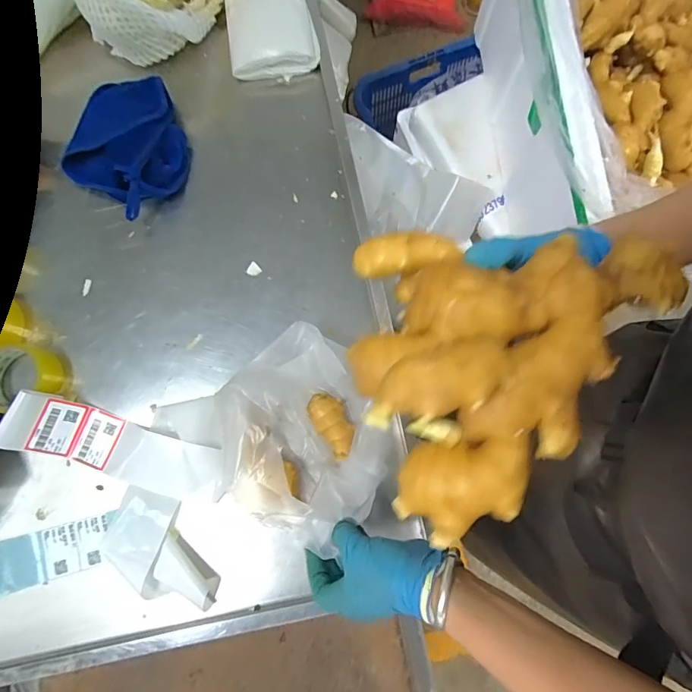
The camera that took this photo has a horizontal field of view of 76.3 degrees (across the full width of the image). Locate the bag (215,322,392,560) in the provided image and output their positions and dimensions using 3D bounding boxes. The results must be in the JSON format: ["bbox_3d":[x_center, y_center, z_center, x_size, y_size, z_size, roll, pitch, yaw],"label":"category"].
[{"bbox_3d":[-0.038,0.097,0.512,0.173,0.150,0.201,24,80,5],"label":"bag"}]

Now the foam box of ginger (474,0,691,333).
[{"bbox_3d":[0.421,-0.367,0.646,0.376,0.233,0.512,-2,78,0],"label":"foam box of ginger"}]

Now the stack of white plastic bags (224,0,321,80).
[{"bbox_3d":[-0.127,-0.556,0.688,0.134,0.038,0.281,-10,78,-2],"label":"stack of white plastic bags"}]

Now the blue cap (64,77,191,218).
[{"bbox_3d":[-0.306,-0.296,0.641,0.175,0.054,0.189,36,81,7],"label":"blue cap"}]

